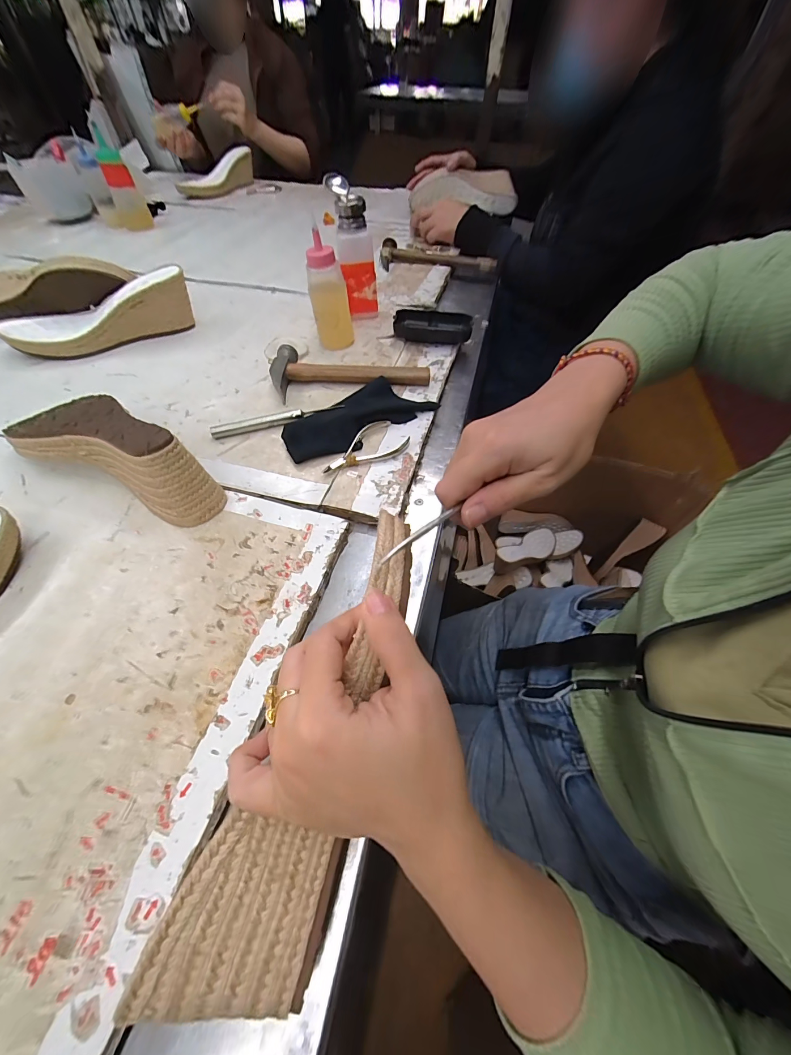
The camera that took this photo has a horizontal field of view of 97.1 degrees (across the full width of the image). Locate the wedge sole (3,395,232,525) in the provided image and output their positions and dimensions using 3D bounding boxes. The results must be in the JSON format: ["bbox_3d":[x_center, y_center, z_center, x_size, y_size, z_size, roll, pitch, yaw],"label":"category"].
[{"bbox_3d":[-0.273,-0.077,0.333,0.236,0.069,0.087,26,58,17],"label":"wedge sole"}]

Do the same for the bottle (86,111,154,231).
[{"bbox_3d":[-0.592,-0.748,0.752,0.065,0.168,0.059,-26,59,-18],"label":"bottle"}]

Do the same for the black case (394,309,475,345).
[{"bbox_3d":[0.056,-0.297,0.518,0.111,0.028,0.050,9,55,6],"label":"black case"}]

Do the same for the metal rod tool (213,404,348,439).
[{"bbox_3d":[-0.135,-0.125,0.403,0.147,0.015,0.014,-16,56,-12],"label":"metal rod tool"}]

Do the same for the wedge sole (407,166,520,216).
[{"bbox_3d":[0.162,-0.808,0.847,0.248,0.073,0.064,2,55,1],"label":"wedge sole"}]

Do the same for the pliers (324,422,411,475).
[{"bbox_3d":[-0.033,-0.082,0.374,0.100,0.008,0.050,-36,63,-23],"label":"pliers"}]

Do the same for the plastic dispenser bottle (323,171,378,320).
[{"bbox_3d":[-0.059,-0.393,0.505,0.048,0.157,0.051,-18,57,-13],"label":"plastic dispenser bottle"}]

